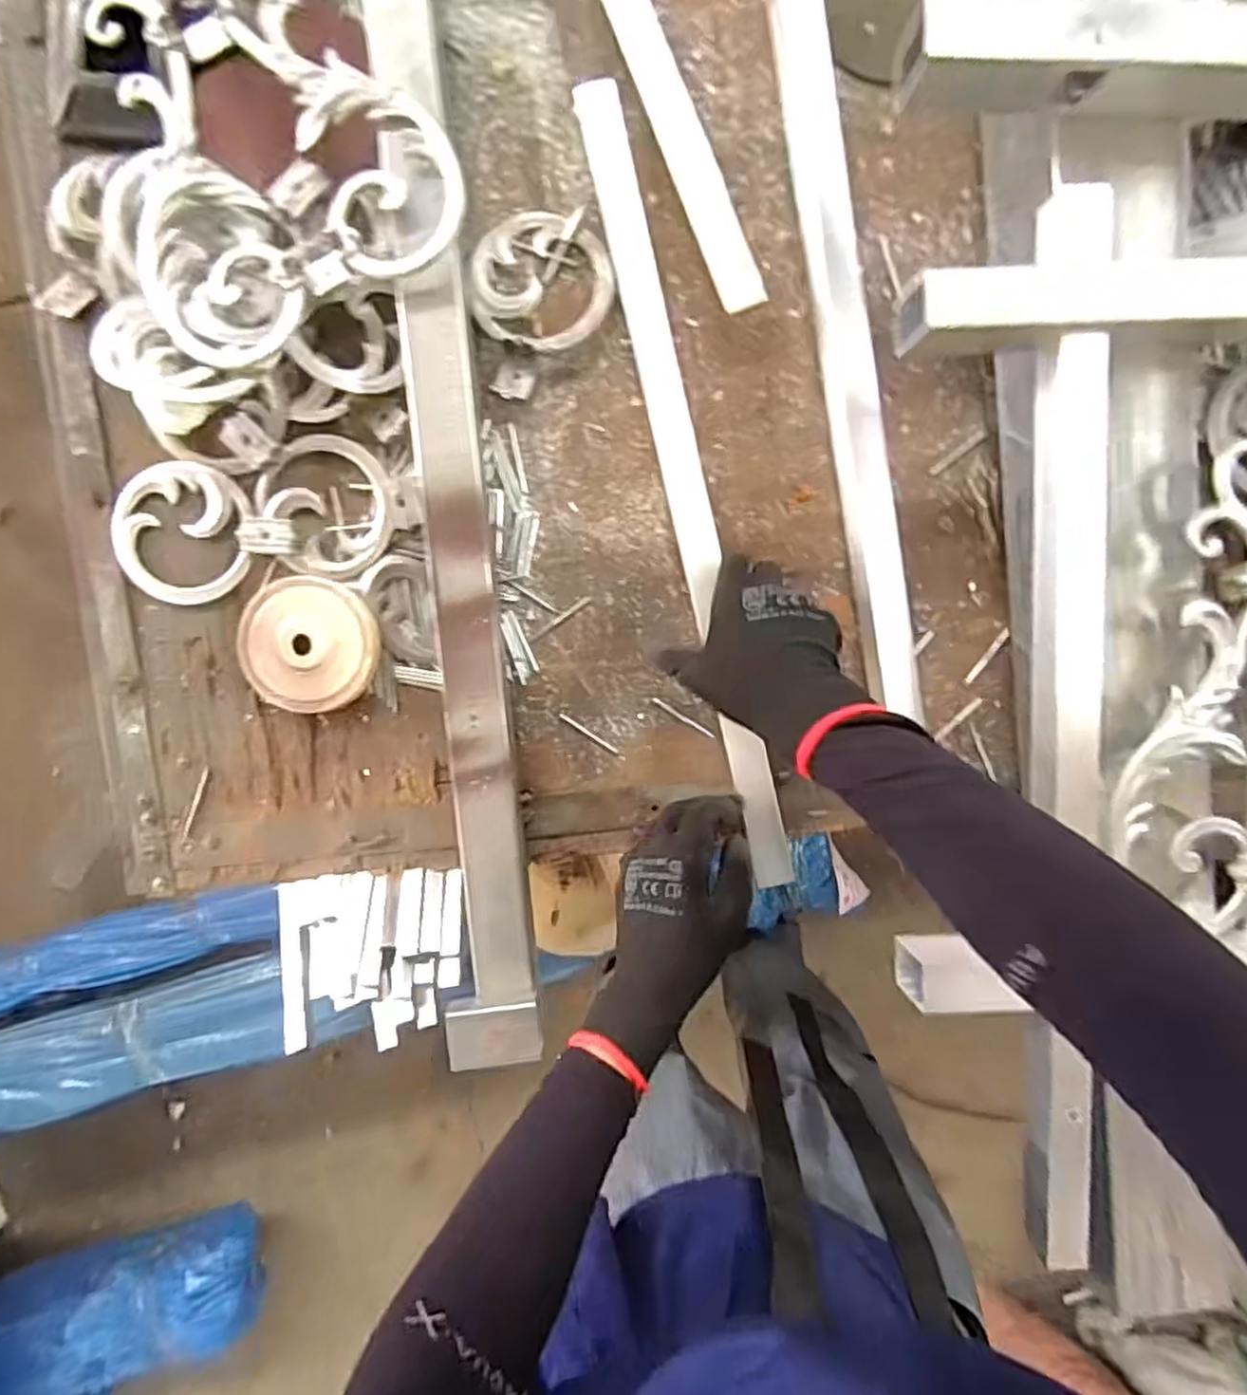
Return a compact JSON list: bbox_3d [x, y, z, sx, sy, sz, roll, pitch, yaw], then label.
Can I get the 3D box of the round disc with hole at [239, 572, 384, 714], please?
[{"bbox_3d":[-0.228,-0.037,0.516,0.096,0.026,0.093,0,93,-1],"label":"round disc with hole"}]

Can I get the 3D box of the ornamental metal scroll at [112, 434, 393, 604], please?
[{"bbox_3d":[-0.265,-0.128,0.512,0.197,0.015,0.097,-10,93,0],"label":"ornamental metal scroll"}]

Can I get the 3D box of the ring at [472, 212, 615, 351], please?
[{"bbox_3d":[-0.056,-0.292,0.501,0.097,0.013,0.096,0,93,-1],"label":"ring"}]

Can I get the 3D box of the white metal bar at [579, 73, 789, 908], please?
[{"bbox_3d":[0.045,-0.135,0.486,0.026,0.010,0.539,-13,94,0],"label":"white metal bar"}]

